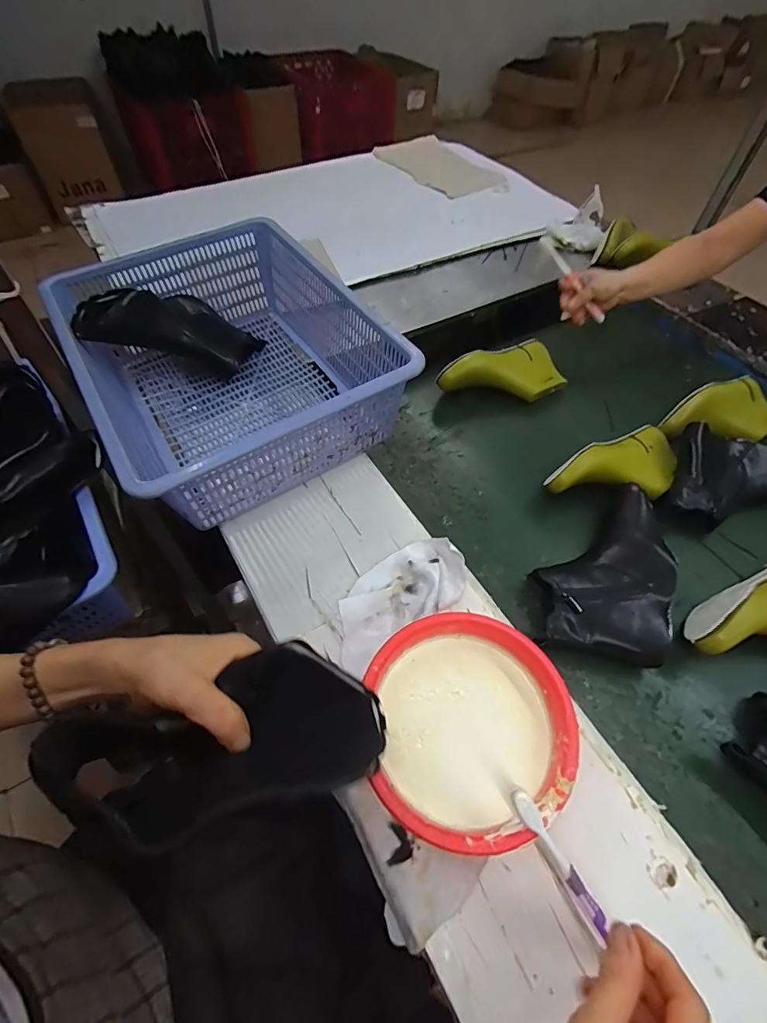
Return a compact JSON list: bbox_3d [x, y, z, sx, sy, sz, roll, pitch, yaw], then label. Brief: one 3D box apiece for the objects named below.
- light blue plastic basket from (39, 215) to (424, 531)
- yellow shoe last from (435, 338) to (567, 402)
[{"bbox_3d":[-0.200,-0.226,0.669,0.416,0.160,0.466,-28,60,-18],"label":"light blue plastic basket"},{"bbox_3d":[0.209,-0.228,0.779,0.219,0.078,0.101,-28,59,-18],"label":"yellow shoe last"}]

